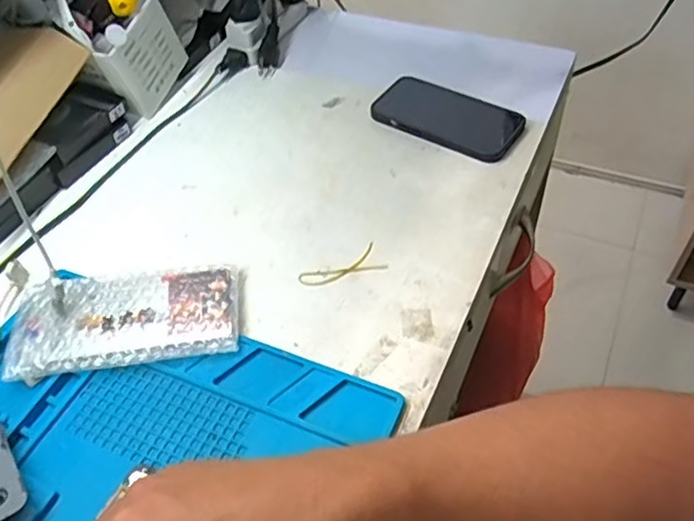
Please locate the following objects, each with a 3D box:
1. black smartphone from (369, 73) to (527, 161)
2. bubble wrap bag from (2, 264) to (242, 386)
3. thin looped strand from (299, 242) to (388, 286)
[{"bbox_3d":[0.102,-0.149,0.651,0.150,0.013,0.077,26,61,22],"label":"black smartphone"},{"bbox_3d":[-0.173,0.045,0.493,0.175,0.023,0.090,-8,49,-2],"label":"bubble wrap bag"},{"bbox_3d":[-0.005,0.007,0.531,0.072,0.004,0.031,-19,50,-12],"label":"thin looped strand"}]

